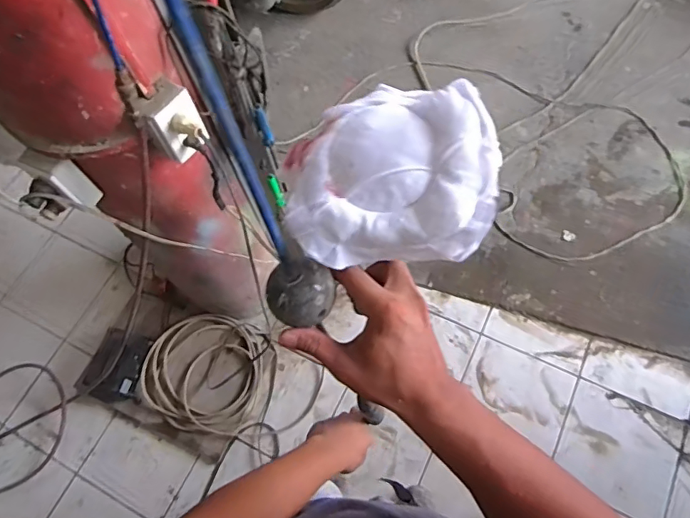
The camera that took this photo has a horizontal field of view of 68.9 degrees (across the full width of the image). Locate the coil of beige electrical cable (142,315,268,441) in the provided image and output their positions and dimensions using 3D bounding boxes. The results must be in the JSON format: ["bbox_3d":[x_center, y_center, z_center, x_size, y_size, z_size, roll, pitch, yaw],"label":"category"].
[{"bbox_3d":[-0.444,0.352,1.592,0.371,0.059,0.347,-2,66,4],"label":"coil of beige electrical cable"}]

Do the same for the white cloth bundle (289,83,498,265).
[{"bbox_3d":[0.032,-0.069,0.368,0.146,0.056,0.128,-3,65,2],"label":"white cloth bundle"}]

